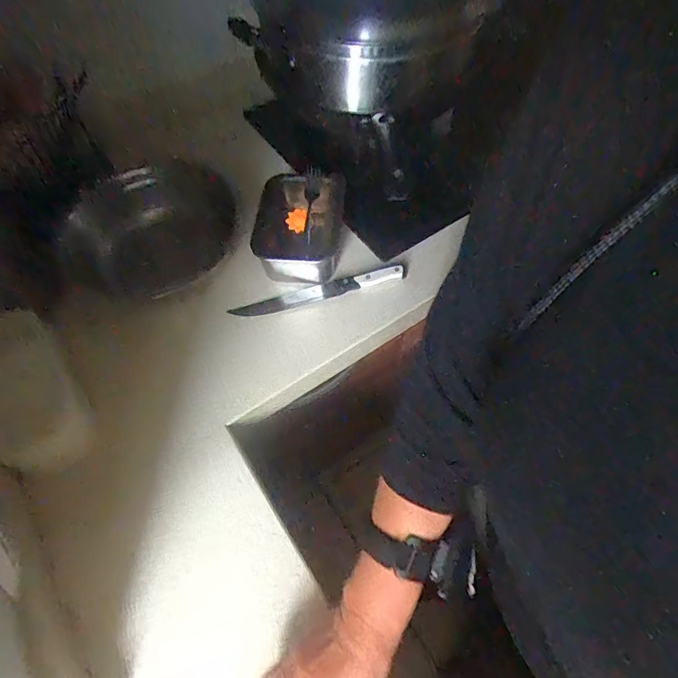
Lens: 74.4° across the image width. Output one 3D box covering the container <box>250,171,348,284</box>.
[{"bbox_3d":[-0.055,-0.162,0.656,0.127,0.079,0.175,6,61,6],"label":"container"}]

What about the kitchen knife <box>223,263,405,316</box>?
[{"bbox_3d":[-0.027,-0.068,0.631,0.246,0.015,0.027,-14,61,-5],"label":"kitchen knife"}]

